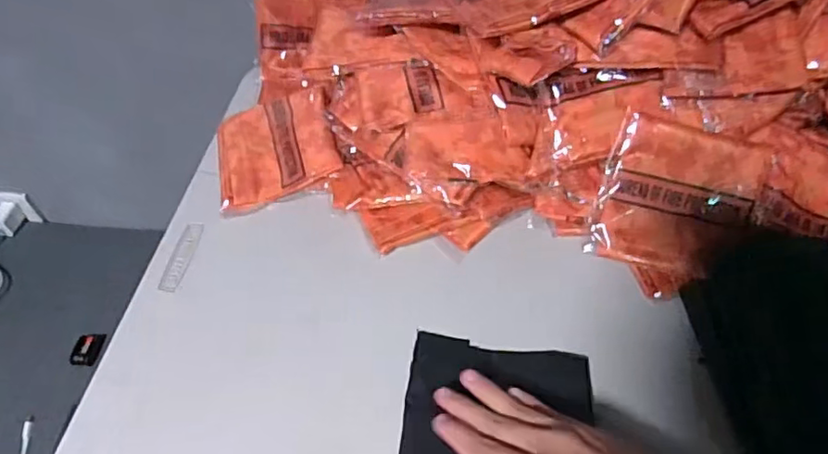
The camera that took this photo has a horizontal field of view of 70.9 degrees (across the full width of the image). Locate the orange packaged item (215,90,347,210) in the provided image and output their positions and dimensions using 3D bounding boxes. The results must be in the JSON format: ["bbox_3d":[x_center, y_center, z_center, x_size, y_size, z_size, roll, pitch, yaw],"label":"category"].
[{"bbox_3d":[-0.138,-0.083,0.583,0.121,0.012,0.122,-18,59,6],"label":"orange packaged item"}]

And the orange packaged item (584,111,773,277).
[{"bbox_3d":[0.227,-0.023,0.491,0.131,0.013,0.116,14,94,2],"label":"orange packaged item"}]

